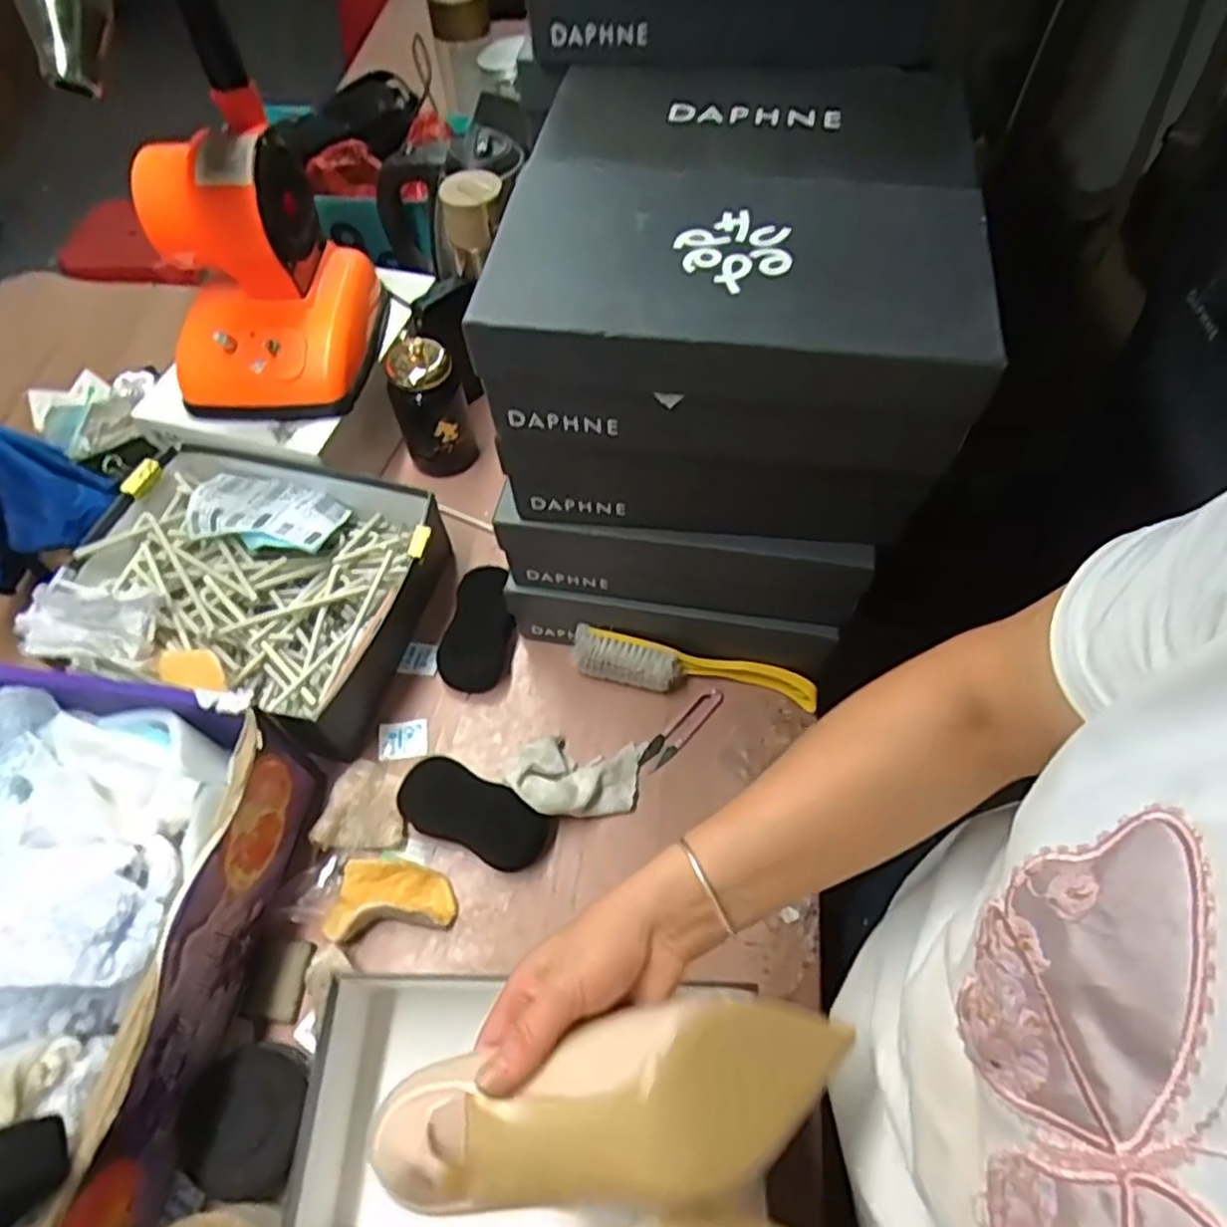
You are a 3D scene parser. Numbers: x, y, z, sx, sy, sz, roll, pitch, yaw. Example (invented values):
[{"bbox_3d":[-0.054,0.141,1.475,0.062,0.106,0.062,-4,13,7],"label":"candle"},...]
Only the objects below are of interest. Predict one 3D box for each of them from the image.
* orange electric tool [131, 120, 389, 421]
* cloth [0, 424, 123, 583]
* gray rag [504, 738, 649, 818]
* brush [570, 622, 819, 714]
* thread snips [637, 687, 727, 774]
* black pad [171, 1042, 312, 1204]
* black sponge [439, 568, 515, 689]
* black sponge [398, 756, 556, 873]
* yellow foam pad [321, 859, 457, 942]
[{"bbox_3d":[-0.350,-0.333,0.731,0.174,0.199,0.188,0,59,2],"label":"orange electric tool"},{"bbox_3d":[-0.554,-0.106,0.693,0.063,0.112,0.145,33,65,20],"label":"cloth"},{"bbox_3d":[-0.034,0.140,0.657,0.112,0.049,0.080,6,59,6],"label":"gray rag"},{"bbox_3d":[0.075,0.053,0.701,0.229,0.038,0.038,9,59,7],"label":"brush"},{"bbox_3d":[0.064,0.107,0.695,0.024,0.009,0.101,38,67,22],"label":"thread snips"},{"bbox_3d":[-0.267,0.360,0.534,0.091,0.025,0.090,1,59,2],"label":"black pad"},{"bbox_3d":[-0.131,0.013,0.745,0.063,0.049,0.124,12,60,9],"label":"black sponge"},{"bbox_3d":[-0.119,0.173,0.645,0.128,0.037,0.058,22,62,14],"label":"black sponge"},{"bbox_3d":[-0.185,0.230,0.615,0.102,0.023,0.055,-7,59,-2],"label":"yellow foam pad"}]

